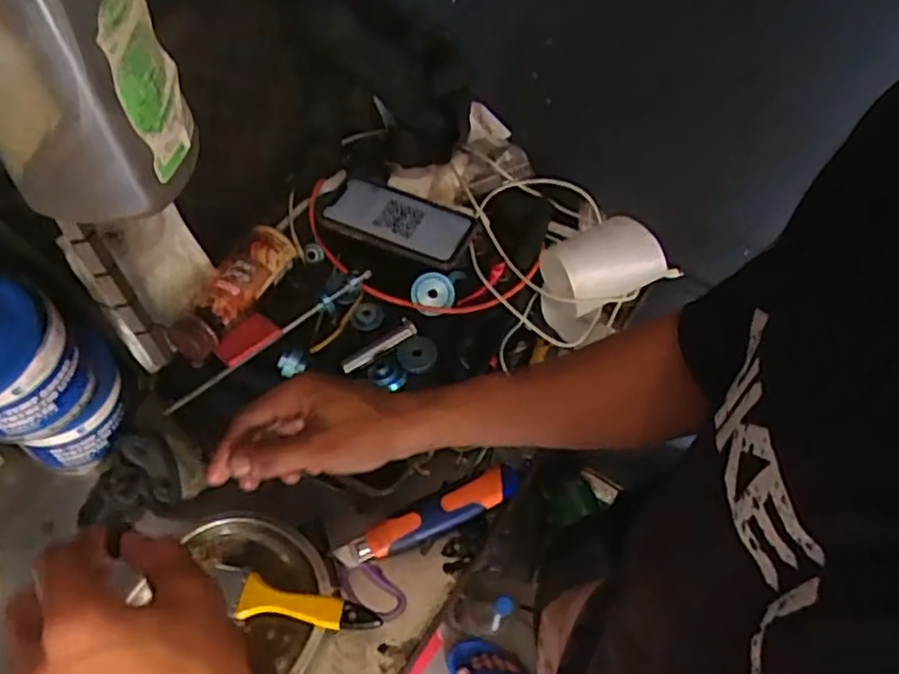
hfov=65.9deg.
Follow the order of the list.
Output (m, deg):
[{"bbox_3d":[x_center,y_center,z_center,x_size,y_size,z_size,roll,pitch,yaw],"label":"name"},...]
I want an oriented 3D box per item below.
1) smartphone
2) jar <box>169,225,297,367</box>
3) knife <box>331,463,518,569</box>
[{"bbox_3d":[-0.057,-0.121,0.703,0.158,0.008,0.081,22,58,10],"label":"smartphone"},{"bbox_3d":[-0.202,-0.040,0.655,0.048,0.056,0.143,24,58,11],"label":"jar"},{"bbox_3d":[-0.015,0.159,0.605,0.164,0.037,0.030,-22,61,-18],"label":"knife"}]

